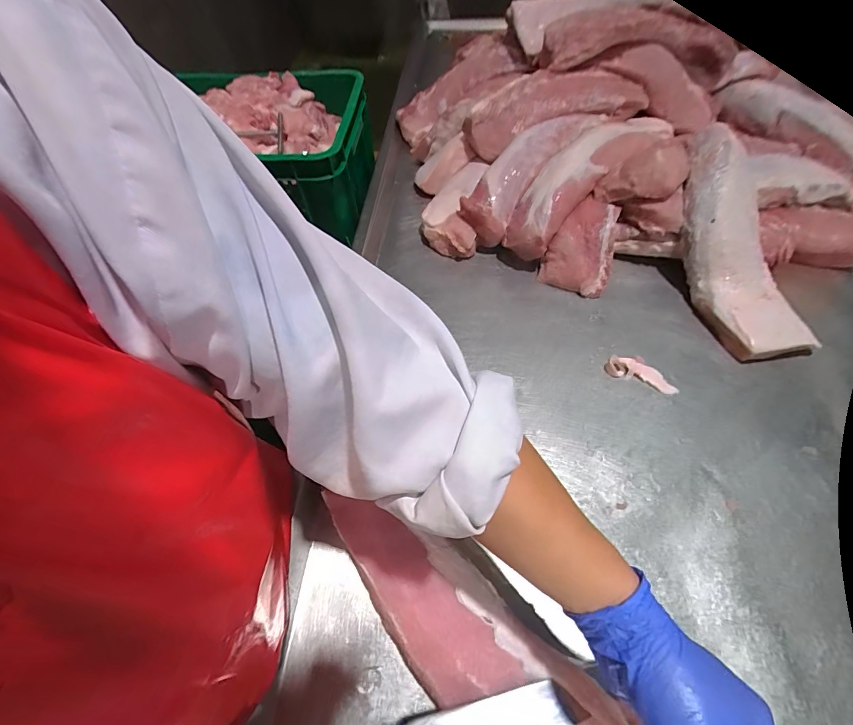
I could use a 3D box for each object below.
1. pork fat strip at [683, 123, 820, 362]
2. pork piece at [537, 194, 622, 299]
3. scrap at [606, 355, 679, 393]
[{"bbox_3d":[0.545,-0.220,0.690,0.165,0.085,0.433,0,74,1],"label":"pork fat strip"},{"bbox_3d":[0.296,-0.224,0.733,0.121,0.061,0.184,22,72,17],"label":"pork piece"},{"bbox_3d":[0.338,0.012,0.615,0.104,0.014,0.048,20,57,15],"label":"scrap"}]

